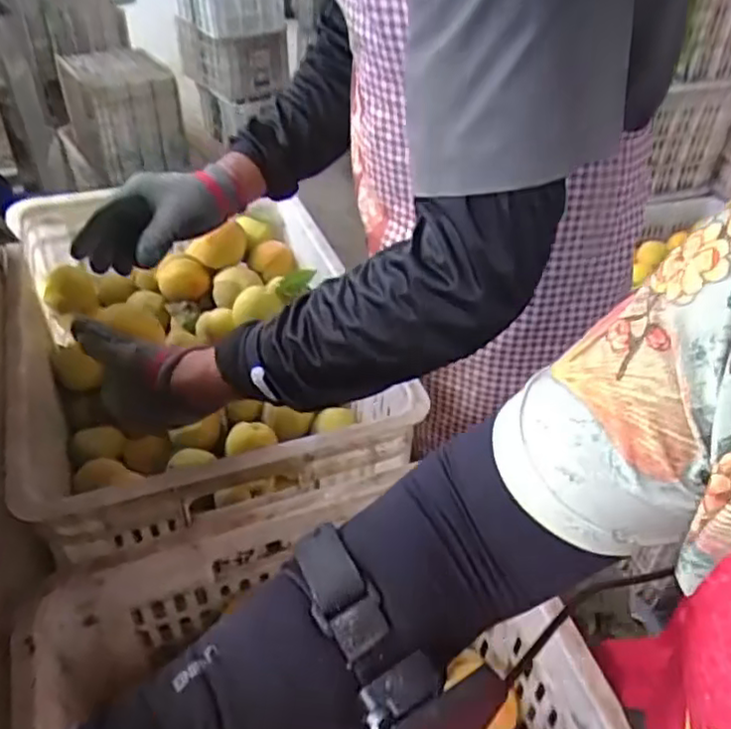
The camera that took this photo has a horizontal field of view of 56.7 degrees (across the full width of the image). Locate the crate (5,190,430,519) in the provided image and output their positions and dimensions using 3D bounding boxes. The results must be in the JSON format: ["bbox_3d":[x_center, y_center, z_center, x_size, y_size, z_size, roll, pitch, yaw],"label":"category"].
[{"bbox_3d":[-0.191,-0.011,0.783,0.344,0.184,0.496,-12,43,-18],"label":"crate"}]

